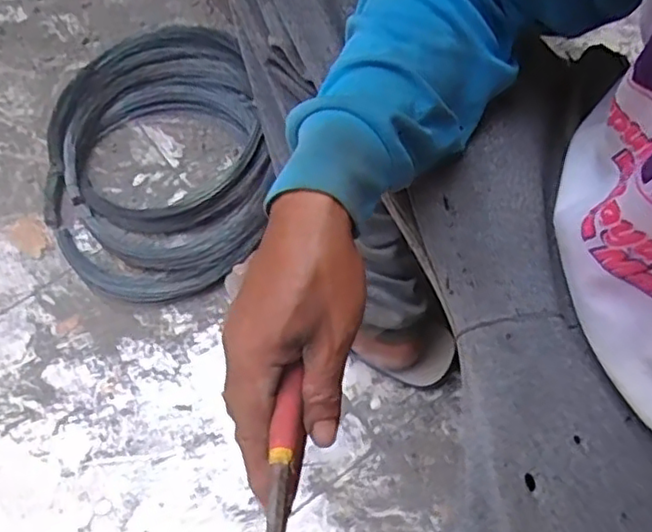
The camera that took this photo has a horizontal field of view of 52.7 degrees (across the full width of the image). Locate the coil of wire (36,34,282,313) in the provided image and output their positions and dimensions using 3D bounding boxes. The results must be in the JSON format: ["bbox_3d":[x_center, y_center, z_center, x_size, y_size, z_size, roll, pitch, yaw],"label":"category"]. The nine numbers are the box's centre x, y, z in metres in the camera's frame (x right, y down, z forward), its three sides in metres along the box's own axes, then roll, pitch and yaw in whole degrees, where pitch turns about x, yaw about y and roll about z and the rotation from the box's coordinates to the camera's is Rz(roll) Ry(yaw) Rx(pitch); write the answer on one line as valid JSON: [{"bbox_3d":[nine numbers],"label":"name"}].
[{"bbox_3d":[-0.211,-0.141,0.857,0.295,0.054,0.387,5,69,0],"label":"coil of wire"}]

